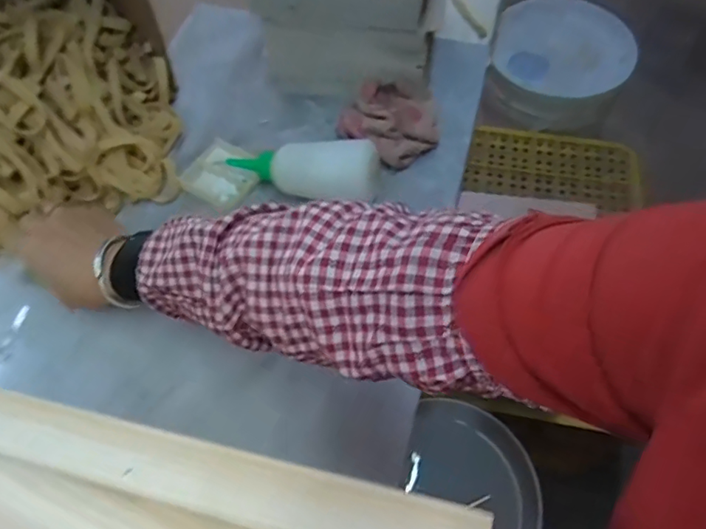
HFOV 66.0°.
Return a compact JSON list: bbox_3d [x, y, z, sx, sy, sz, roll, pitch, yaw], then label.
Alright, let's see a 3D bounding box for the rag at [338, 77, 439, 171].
[{"bbox_3d":[0.044,-0.152,0.578,0.094,0.042,0.098,32,66,18],"label":"rag"}]

